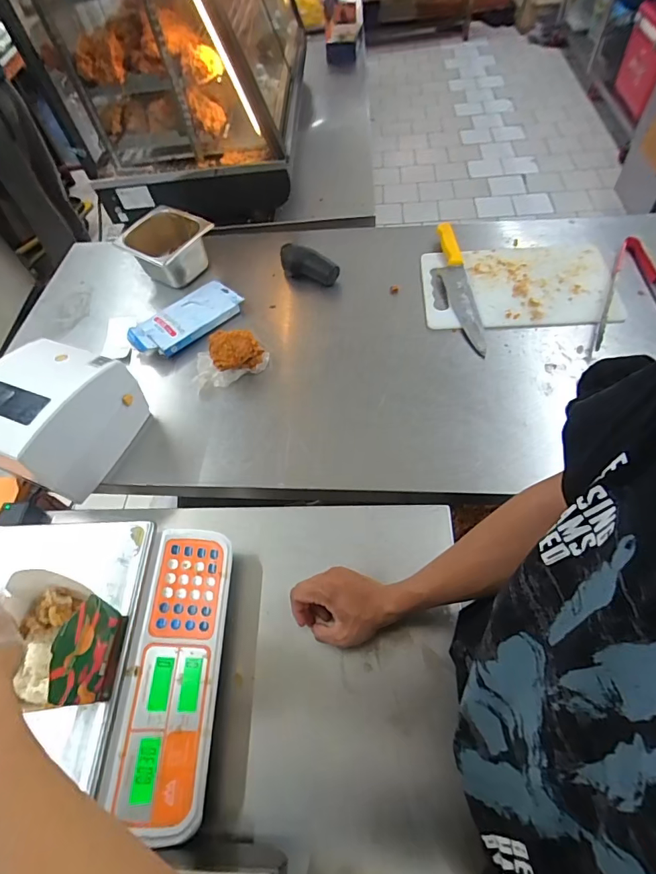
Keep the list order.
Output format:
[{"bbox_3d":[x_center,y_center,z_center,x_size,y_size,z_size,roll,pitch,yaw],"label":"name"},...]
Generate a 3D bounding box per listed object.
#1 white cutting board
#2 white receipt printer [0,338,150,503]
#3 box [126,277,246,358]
[{"bbox_3d":[0.383,-0.318,0.904,0.367,0.016,0.238,0,56,8],"label":"white cutting board"},{"bbox_3d":[-0.438,-0.032,0.724,0.167,0.176,0.214,21,62,19],"label":"white receipt printer"},{"bbox_3d":[-0.294,-0.247,0.916,0.231,0.033,0.108,-39,61,-17],"label":"box"}]

